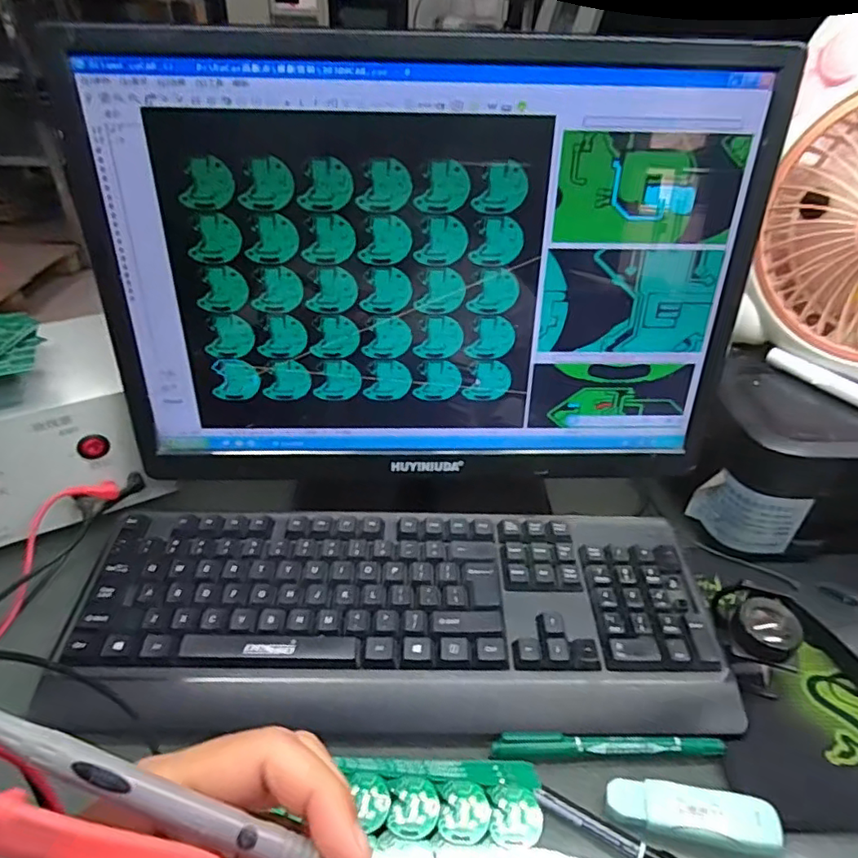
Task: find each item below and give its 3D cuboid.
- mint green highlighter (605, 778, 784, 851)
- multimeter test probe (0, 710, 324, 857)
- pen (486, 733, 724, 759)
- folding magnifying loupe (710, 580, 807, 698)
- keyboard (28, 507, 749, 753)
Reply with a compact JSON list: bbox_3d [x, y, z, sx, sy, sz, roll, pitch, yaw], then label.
[{"bbox_3d":[0.144,0.209,0.312,0.087,0.016,0.027,7,36,5],"label":"mint green highlighter"},{"bbox_3d":[-0.070,0.110,0.164,0.136,0.009,0.010,26,38,-2],"label":"multimeter test probe"},{"bbox_3d":[0.109,0.192,0.345,0.140,0.007,0.012,2,36,-2],"label":"pen"},{"bbox_3d":[0.220,0.140,0.388,0.042,0.059,0.055,9,37,8],"label":"folding magnifying loupe"},{"bbox_3d":[-0.023,0.128,0.397,0.427,0.033,0.156,2,36,-1],"label":"keyboard"}]

